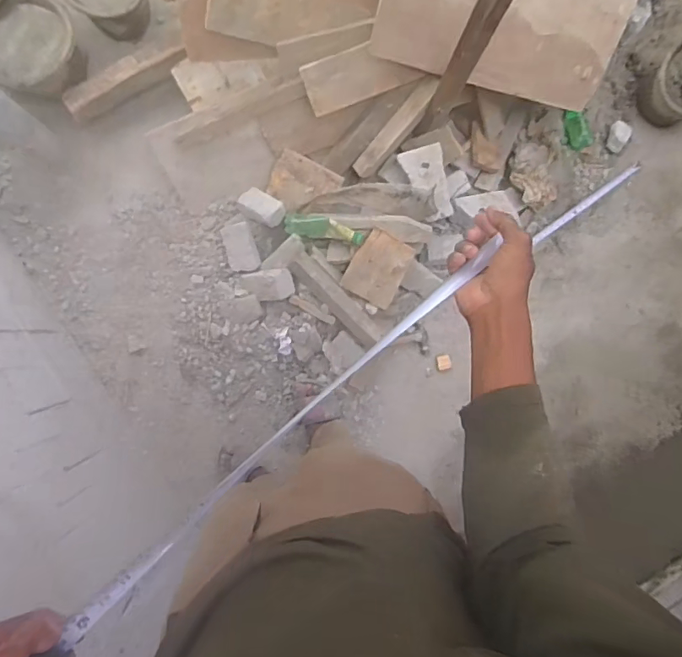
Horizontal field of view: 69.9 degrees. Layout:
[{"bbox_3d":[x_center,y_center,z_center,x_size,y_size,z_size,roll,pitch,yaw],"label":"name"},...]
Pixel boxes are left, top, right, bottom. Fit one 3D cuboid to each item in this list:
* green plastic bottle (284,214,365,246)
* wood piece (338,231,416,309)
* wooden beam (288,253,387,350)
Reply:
[{"bbox_3d":[-0.044,-0.271,1.334,0.222,0.071,0.061,12,89,8],"label":"green plastic bottle"},{"bbox_3d":[0.102,-0.164,1.338,0.145,0.011,0.180,27,102,-6],"label":"wood piece"},{"bbox_3d":[-0.011,-0.077,1.353,0.067,0.046,0.335,-44,93,-2],"label":"wooden beam"}]

